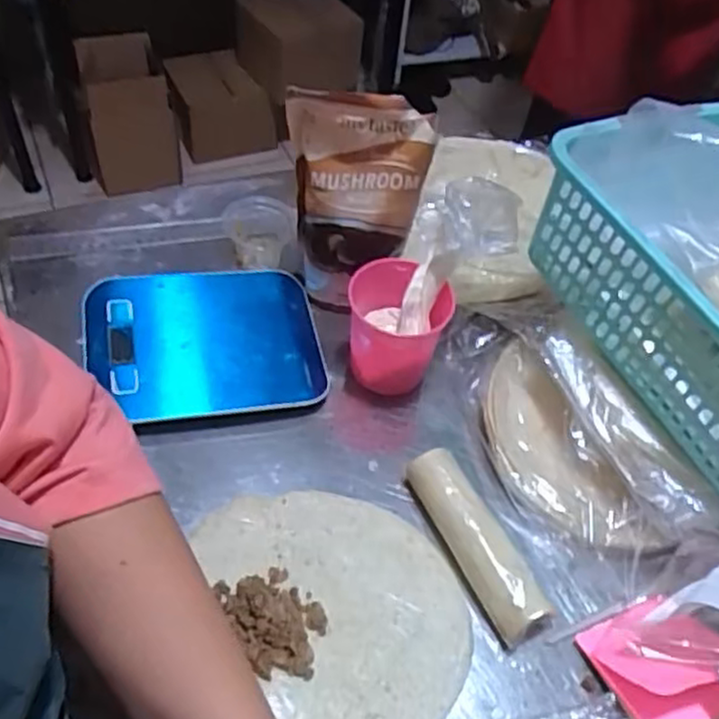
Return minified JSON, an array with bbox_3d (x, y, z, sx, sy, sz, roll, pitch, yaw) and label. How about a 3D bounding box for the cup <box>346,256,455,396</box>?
[{"bbox_3d":[0.028,-0.023,0.562,0.072,0.087,0.069,3,51,-4],"label":"cup"}]

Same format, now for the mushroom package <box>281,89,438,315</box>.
[{"bbox_3d":[-0.005,-0.116,0.558,0.100,0.179,0.036,5,51,-2],"label":"mushroom package"}]

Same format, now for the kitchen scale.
[{"bbox_3d":[-0.120,-0.012,0.567,0.176,0.027,0.137,-7,52,-12],"label":"kitchen scale"}]

